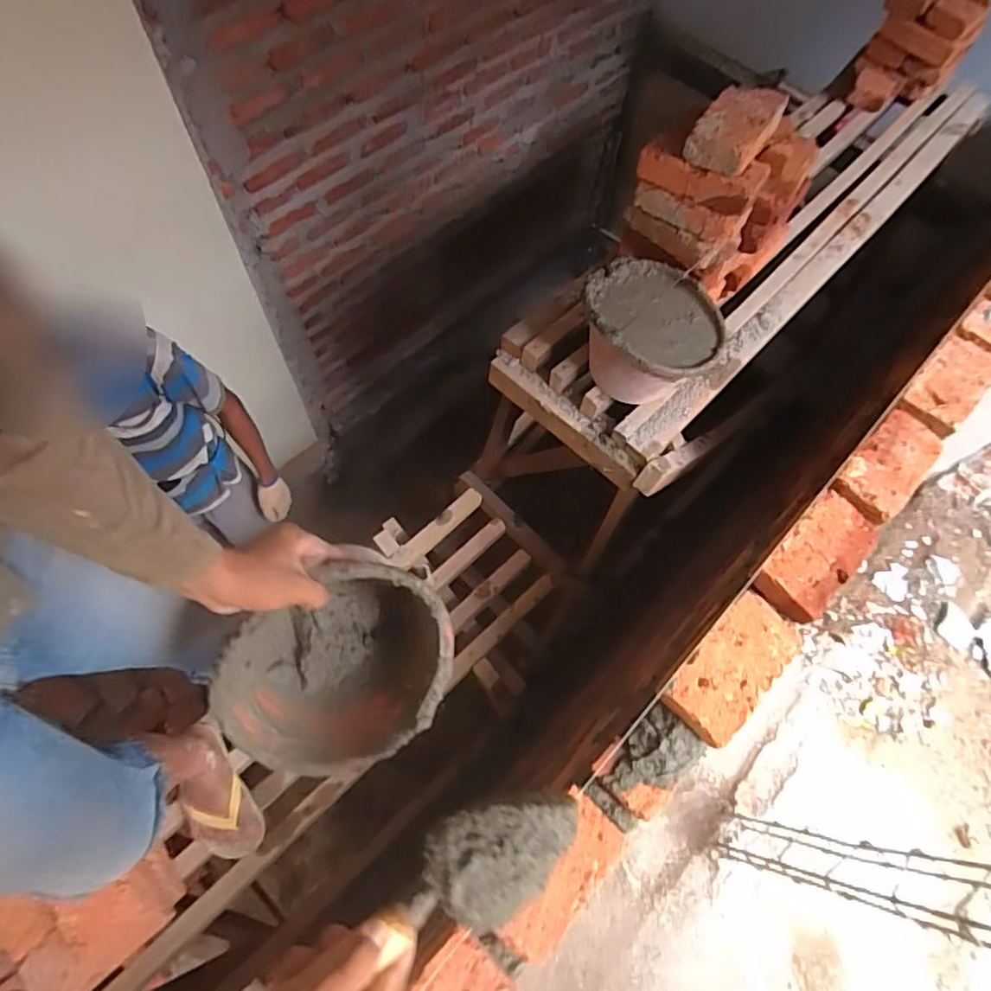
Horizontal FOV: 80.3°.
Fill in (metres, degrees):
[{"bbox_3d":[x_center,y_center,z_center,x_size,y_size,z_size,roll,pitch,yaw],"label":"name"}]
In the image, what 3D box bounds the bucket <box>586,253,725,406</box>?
[{"bbox_3d":[0.274,-0.281,1.067,0.223,0.167,0.228,1,65,-2],"label":"bucket"}]

